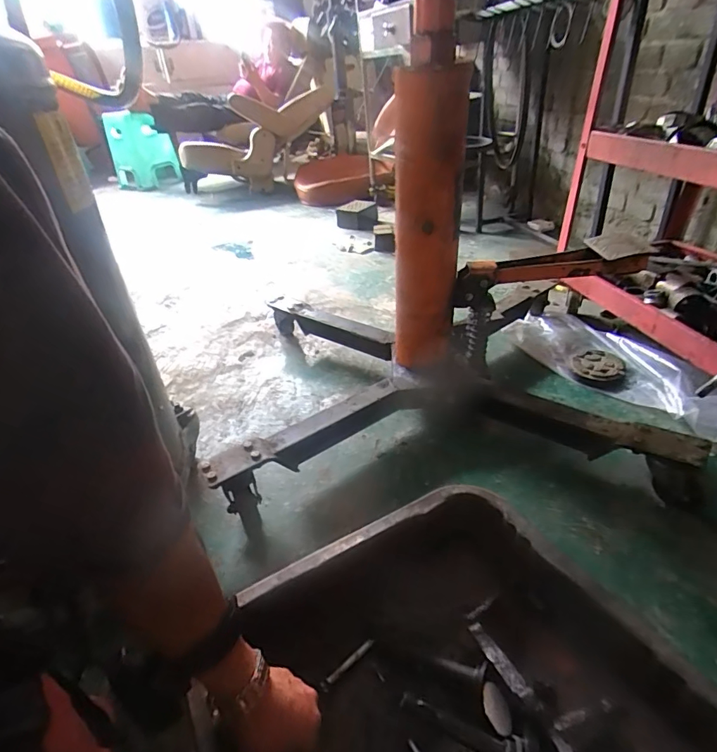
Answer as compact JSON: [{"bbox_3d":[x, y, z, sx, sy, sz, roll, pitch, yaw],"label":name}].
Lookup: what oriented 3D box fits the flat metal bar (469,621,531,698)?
[{"bbox_3d":[0.156,0.317,0.509,0.019,0.008,0.095,-20,23,-17],"label":"flat metal bar"}]

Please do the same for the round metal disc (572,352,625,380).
[{"bbox_3d":[0.526,-0.024,0.988,0.100,0.020,0.098,-5,35,4],"label":"round metal disc"}]

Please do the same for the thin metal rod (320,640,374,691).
[{"bbox_3d":[-0.013,0.348,0.544,0.076,0.007,0.009,-30,40,-29],"label":"thin metal rod"}]

